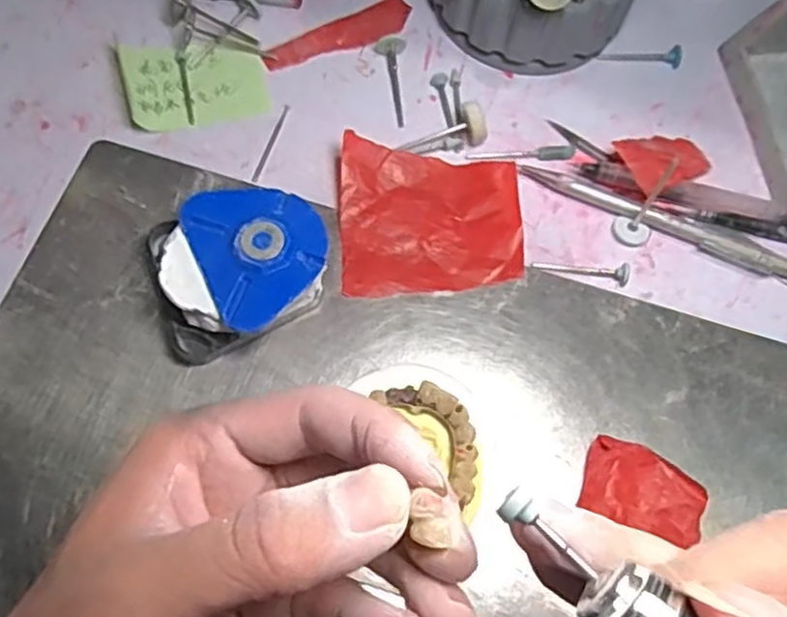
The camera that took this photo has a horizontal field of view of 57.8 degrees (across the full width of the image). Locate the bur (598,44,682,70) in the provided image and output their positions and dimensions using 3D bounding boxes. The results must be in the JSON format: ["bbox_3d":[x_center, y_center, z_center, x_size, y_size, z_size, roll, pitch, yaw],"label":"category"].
[{"bbox_3d":[0.129,-0.134,0.373,0.042,0.009,0.010,8,69,1],"label":"bur"}]

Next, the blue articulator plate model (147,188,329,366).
[{"bbox_3d":[-0.063,-0.016,0.299,0.070,0.031,0.063,-15,70,-8],"label":"blue articulator plate model"}]

